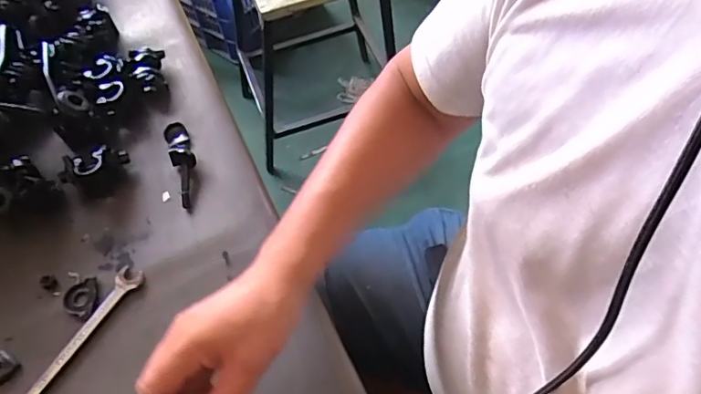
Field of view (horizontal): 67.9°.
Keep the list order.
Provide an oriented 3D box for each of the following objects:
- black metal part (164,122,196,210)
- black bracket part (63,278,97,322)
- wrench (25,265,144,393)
[{"bbox_3d":[-0.183,-0.042,0.565,0.026,0.020,0.108,-20,61,-9],"label":"black metal part"},{"bbox_3d":[-0.258,0.098,0.496,0.030,0.006,0.041,-16,61,-6],"label":"black bracket part"},{"bbox_3d":[-0.254,0.133,0.473,0.025,0.009,0.166,28,65,18],"label":"wrench"}]

